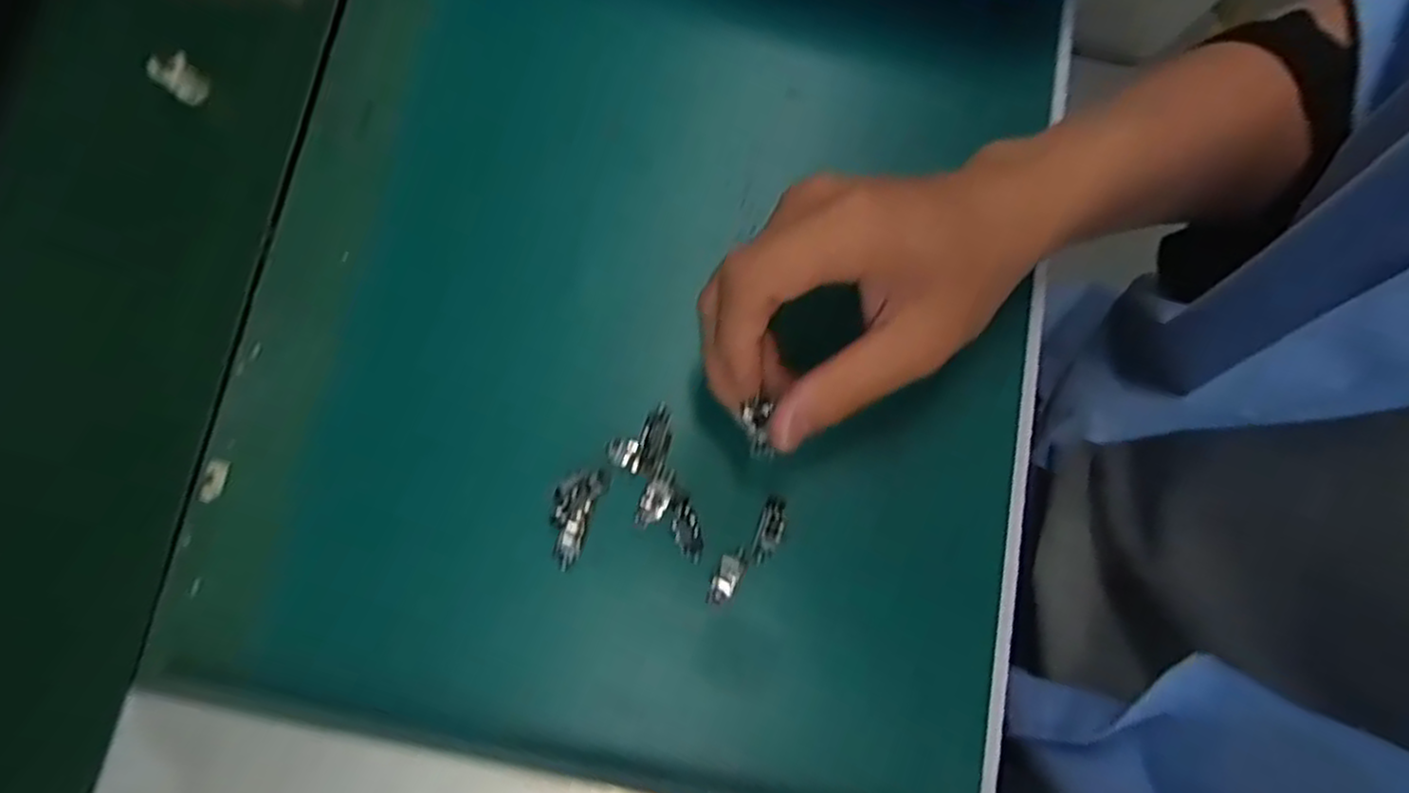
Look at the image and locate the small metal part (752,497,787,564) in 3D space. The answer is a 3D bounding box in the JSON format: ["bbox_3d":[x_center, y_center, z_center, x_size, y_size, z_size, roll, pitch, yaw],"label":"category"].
[{"bbox_3d":[0.028,0.057,0.316,0.011,0.004,0.028,17,79,3],"label":"small metal part"}]

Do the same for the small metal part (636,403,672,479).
[{"bbox_3d":[-0.021,0.019,0.322,0.013,0.004,0.032,9,66,1],"label":"small metal part"}]

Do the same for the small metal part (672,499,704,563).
[{"bbox_3d":[-0.007,0.057,0.317,0.011,0.005,0.025,-19,80,-4],"label":"small metal part"}]

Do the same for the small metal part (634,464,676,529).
[{"bbox_3d":[-0.021,0.043,0.320,0.012,0.009,0.027,21,80,3],"label":"small metal part"}]

